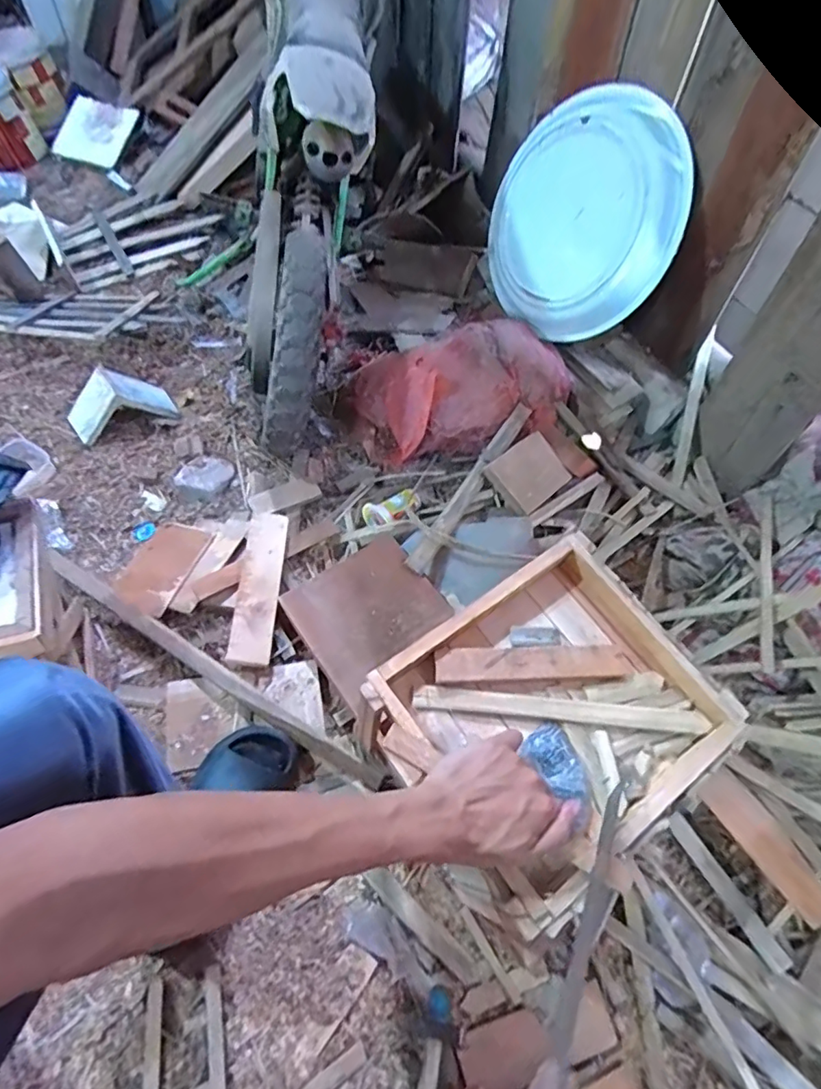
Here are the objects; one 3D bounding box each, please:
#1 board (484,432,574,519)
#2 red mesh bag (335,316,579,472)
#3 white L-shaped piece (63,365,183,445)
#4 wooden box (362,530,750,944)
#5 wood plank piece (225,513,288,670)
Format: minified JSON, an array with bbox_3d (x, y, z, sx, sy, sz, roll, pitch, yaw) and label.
[{"bbox_3d":[0.197,-0.117,0.918,0.130,0.027,0.106,-37,88,-21],"label":"board"},{"bbox_3d":[0.090,-0.285,1.017,0.409,0.152,0.225,-15,61,-10],"label":"red mesh bag"},{"bbox_3d":[-0.540,-0.263,1.003,0.178,0.088,0.099,-25,63,-16],"label":"white L-shaped piece"},{"bbox_3d":[0.128,0.147,0.490,0.274,0.062,0.232,-32,65,-19],"label":"wooden box"},{"bbox_3d":[-0.225,0.060,0.813,0.060,0.017,0.240,3,60,-4],"label":"wood plank piece"}]

